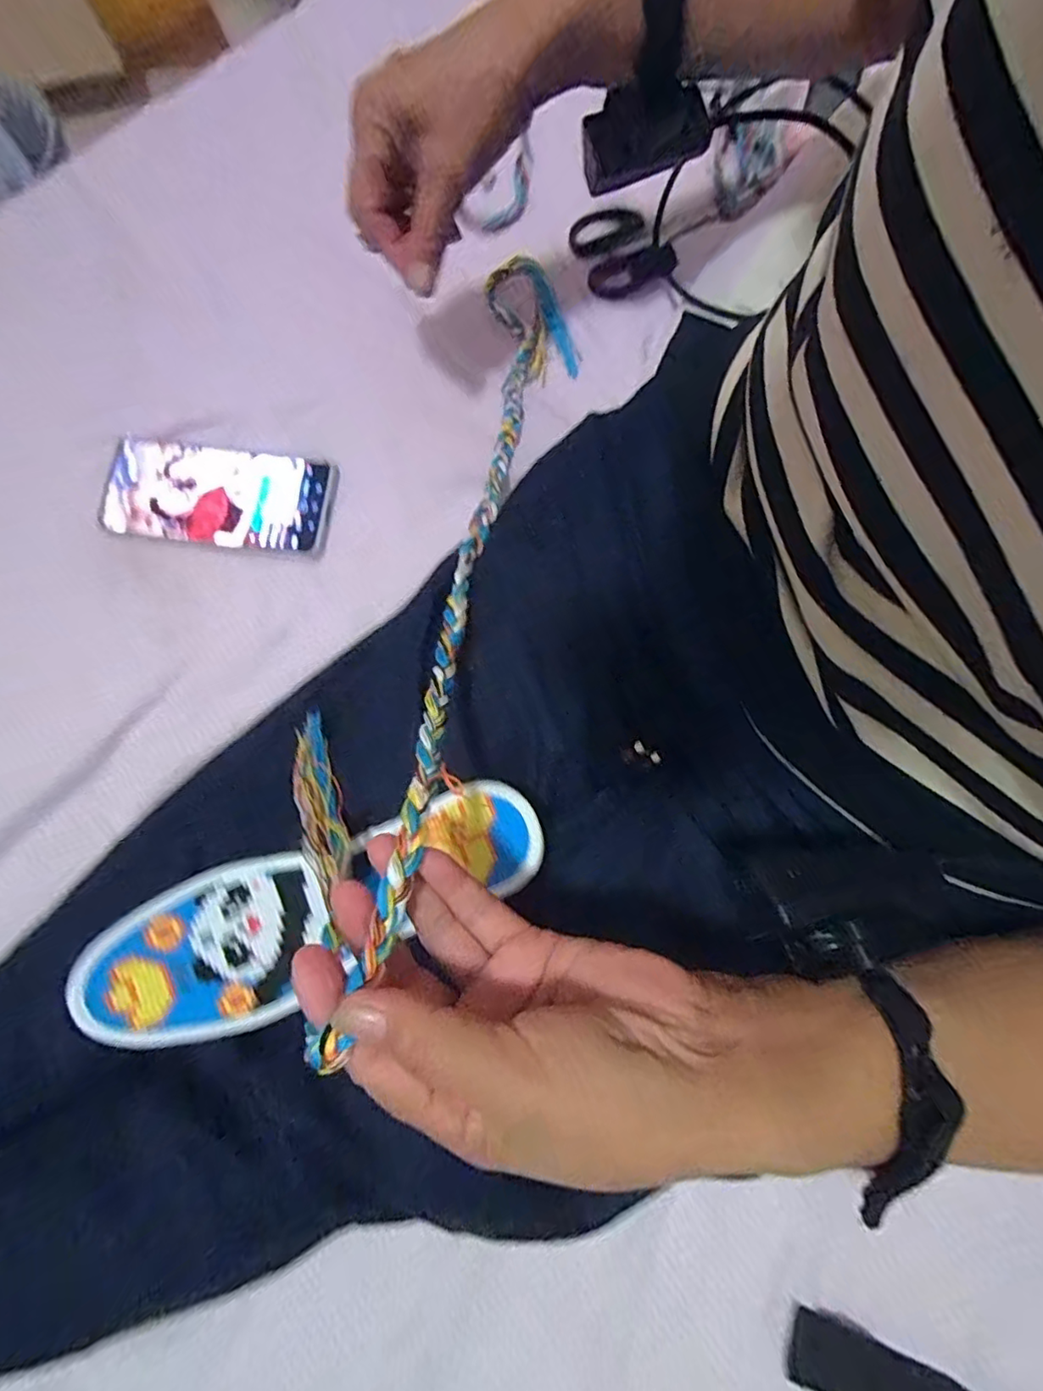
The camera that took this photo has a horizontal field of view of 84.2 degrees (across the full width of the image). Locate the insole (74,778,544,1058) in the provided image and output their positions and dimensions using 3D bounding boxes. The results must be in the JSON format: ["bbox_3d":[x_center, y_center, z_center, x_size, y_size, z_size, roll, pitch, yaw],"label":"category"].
[{"bbox_3d":[-0.096,0.108,0.282,0.221,0.025,0.075,-19,80,-1],"label":"insole"}]

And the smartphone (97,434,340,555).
[{"bbox_3d":[-0.221,-0.147,0.423,0.166,0.010,0.077,5,80,3],"label":"smartphone"}]

